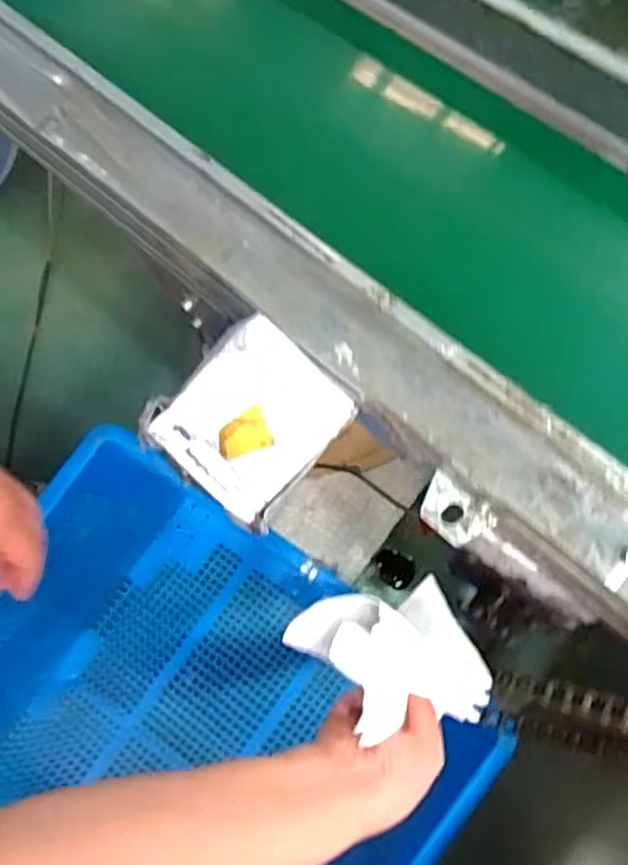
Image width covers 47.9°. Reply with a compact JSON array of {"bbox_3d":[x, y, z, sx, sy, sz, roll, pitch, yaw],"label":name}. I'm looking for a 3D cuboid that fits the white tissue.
[{"bbox_3d":[0.049,0.154,0.475,0.113,0.045,0.094,-18,80,-2],"label":"white tissue"}]

